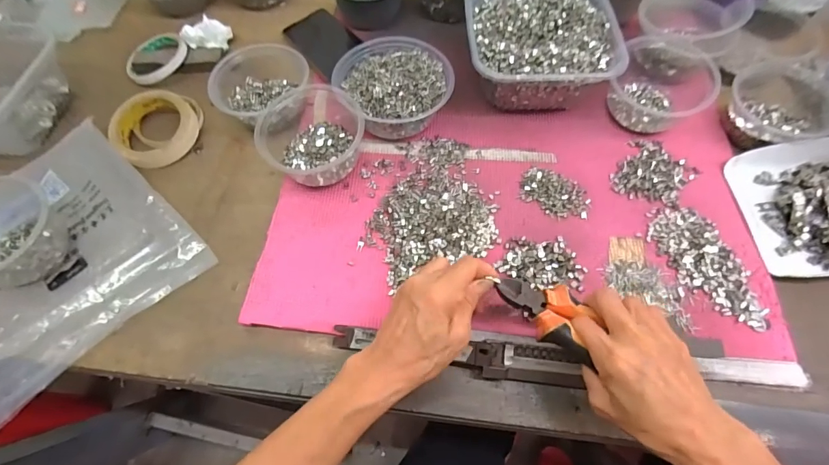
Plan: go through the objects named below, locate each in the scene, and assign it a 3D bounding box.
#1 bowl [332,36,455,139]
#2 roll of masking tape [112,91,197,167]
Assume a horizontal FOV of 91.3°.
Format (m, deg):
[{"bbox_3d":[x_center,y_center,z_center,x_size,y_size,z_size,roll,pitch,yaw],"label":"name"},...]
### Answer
[{"bbox_3d":[-0.023,-0.177,0.494,0.124,0.059,0.137,-30,67,-13],"label":"bowl"},{"bbox_3d":[-0.320,-0.131,0.496,0.094,0.026,0.096,0,64,0],"label":"roll of masking tape"}]

